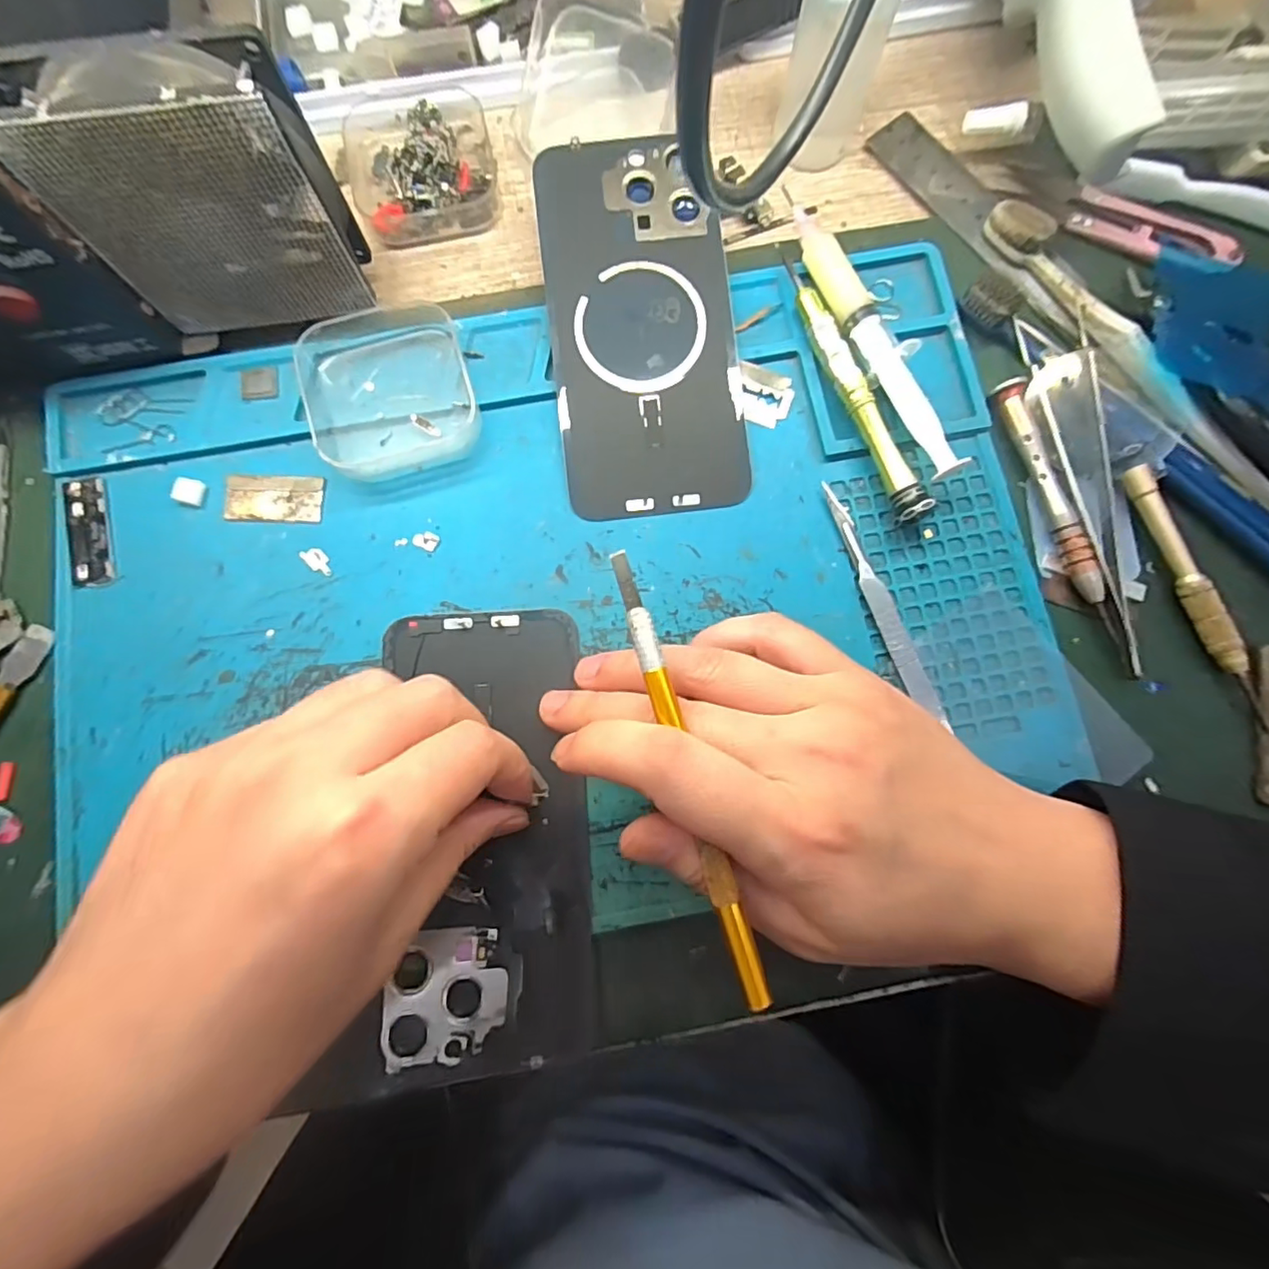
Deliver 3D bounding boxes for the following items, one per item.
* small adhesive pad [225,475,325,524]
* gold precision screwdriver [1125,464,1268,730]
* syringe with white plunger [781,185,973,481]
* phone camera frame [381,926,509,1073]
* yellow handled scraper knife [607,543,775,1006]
[{"bbox_3d":[-0.144,-0.055,0.227,0.038,0.004,0.020,1,81,0],"label":"small adhesive pad"},{"bbox_3d":[0.214,-0.015,0.218,0.008,0.012,0.105,-23,82,-4],"label":"gold precision screwdriver"},{"bbox_3d":[0.097,-0.123,0.232,0.024,0.018,0.131,-22,82,-4],"label":"syringe with white plunger"},{"bbox_3d":[-0.064,0.123,0.194,0.040,0.005,0.040,-3,81,-1],"label":"phone camera frame"},{"bbox_3d":[0.015,0.037,0.169,0.008,0.004,0.136,-16,78,-3],"label":"yellow handled scraper knife"}]

